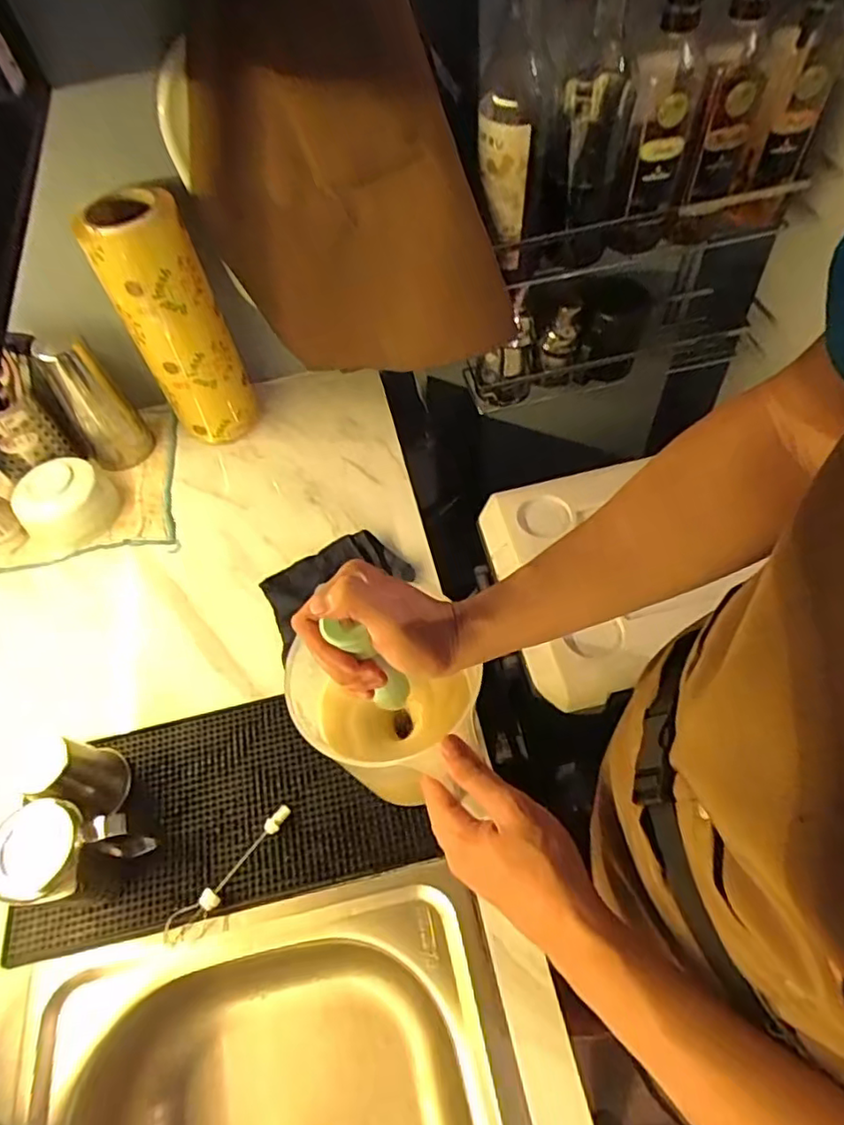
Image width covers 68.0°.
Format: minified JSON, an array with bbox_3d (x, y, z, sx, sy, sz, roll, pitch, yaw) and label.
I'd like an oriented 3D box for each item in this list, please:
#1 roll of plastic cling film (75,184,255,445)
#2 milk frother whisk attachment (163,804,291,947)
[{"bbox_3d":[-0.311,-0.298,0.801,0.114,0.312,0.122,-26,57,-10],"label":"roll of plastic cling film"},{"bbox_3d":[-0.178,0.286,0.578,0.025,0.023,0.146,34,64,24],"label":"milk frother whisk attachment"}]

